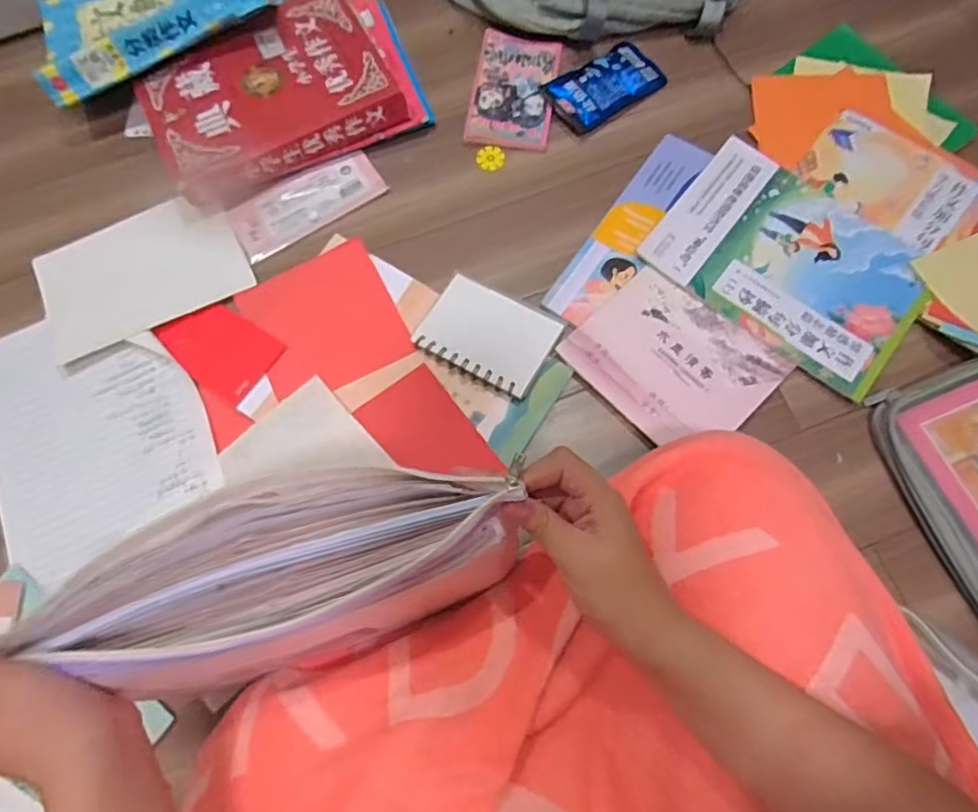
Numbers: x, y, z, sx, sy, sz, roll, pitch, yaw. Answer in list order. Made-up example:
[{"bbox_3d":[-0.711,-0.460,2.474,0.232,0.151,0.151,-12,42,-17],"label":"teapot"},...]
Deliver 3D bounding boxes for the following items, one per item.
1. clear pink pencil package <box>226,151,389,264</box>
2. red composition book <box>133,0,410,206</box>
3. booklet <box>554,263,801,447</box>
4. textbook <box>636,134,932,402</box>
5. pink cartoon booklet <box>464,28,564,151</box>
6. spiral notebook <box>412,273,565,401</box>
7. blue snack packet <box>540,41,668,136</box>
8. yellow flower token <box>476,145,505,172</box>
[{"bbox_3d":[-0.202,-0.227,0.668,0.167,0.008,0.072,-29,72,-8],"label":"clear pink pencil package"},{"bbox_3d":[-0.250,-0.353,0.687,0.262,0.056,0.196,-27,71,-7],"label":"red composition book"},{"bbox_3d":[0.180,-0.048,0.588,0.152,0.007,0.172,-40,73,-11],"label":"booklet"},{"bbox_3d":[0.308,-0.148,0.610,0.258,0.010,0.179,38,76,15],"label":"textbook"},{"bbox_3d":[0.030,-0.372,0.702,0.094,0.007,0.159,9,74,0],"label":"pink cartoon booklet"},{"bbox_3d":[-0.002,-0.072,0.595,0.126,0.011,0.087,29,79,15],"label":"spiral notebook"},{"bbox_3d":[0.134,-0.375,0.700,0.134,0.011,0.077,-34,72,-9],"label":"blue snack packet"},{"bbox_3d":[0.002,-0.282,0.681,0.032,0.006,0.031,-1,70,2],"label":"yellow flower token"}]

